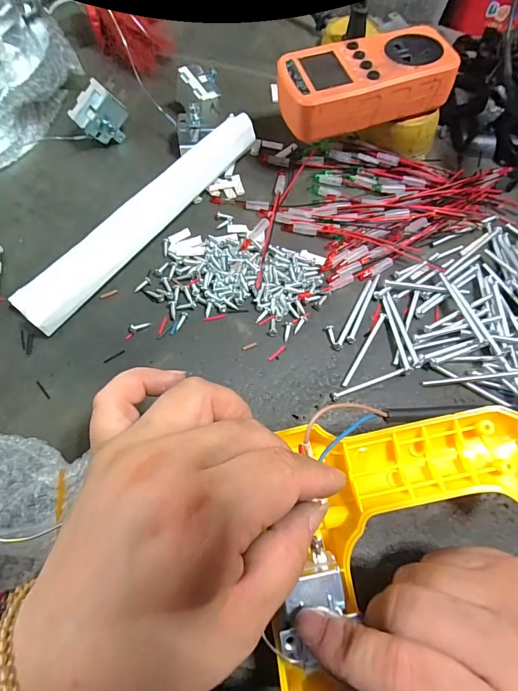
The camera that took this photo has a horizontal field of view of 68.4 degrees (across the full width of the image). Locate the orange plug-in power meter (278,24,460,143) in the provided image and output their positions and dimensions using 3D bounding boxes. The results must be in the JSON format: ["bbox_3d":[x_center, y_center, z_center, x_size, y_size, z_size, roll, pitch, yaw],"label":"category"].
[{"bbox_3d":[0.079,-0.205,0.292,0.125,0.035,0.067,-18,68,-10],"label":"orange plug-in power meter"}]

